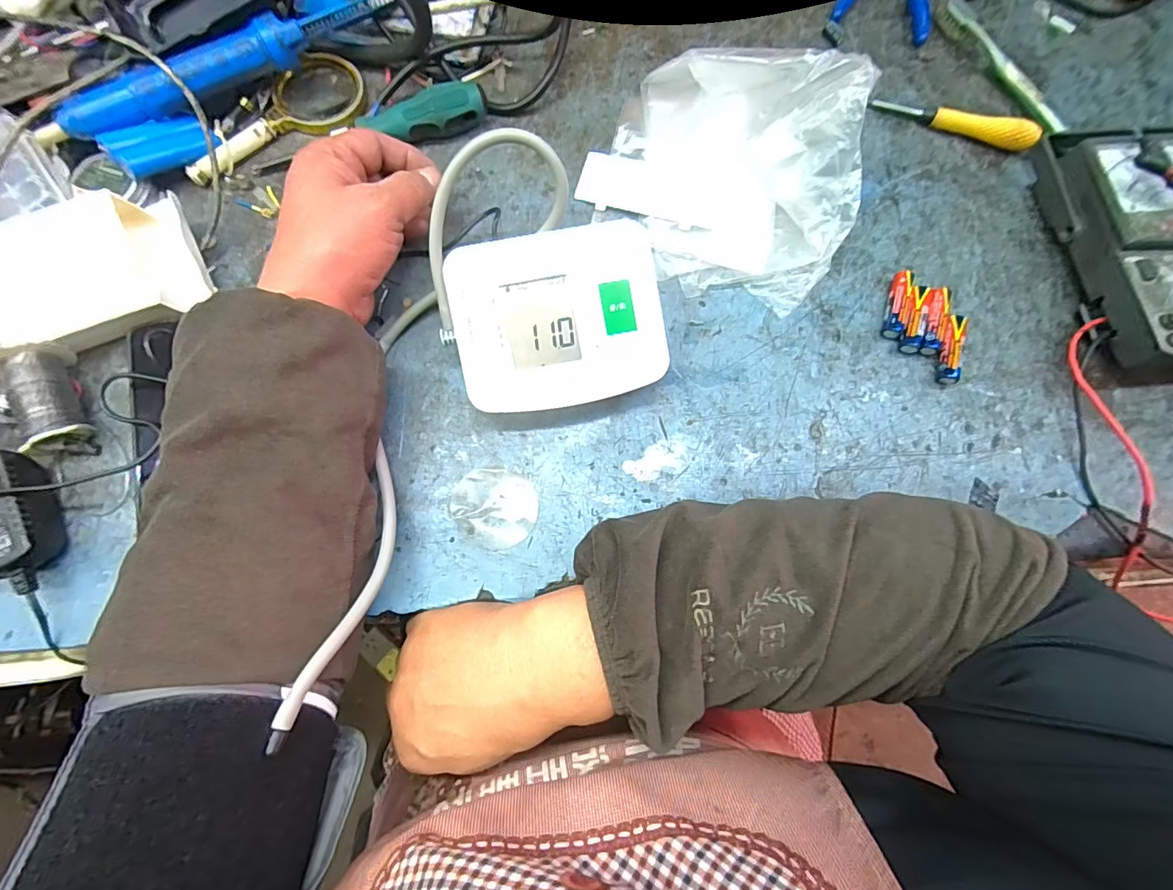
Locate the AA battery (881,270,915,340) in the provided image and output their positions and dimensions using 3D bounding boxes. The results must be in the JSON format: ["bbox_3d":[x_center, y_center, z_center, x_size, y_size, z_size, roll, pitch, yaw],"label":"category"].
[{"bbox_3d":[0.221,-0.101,0.355,0.011,0.015,0.052,16,76,3],"label":"AA battery"}]

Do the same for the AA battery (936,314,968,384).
[{"bbox_3d":[0.254,-0.067,0.348,0.015,0.015,0.047,12,76,2],"label":"AA battery"}]

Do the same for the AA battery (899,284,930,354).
[{"bbox_3d":[0.231,-0.089,0.353,0.014,0.013,0.048,11,76,2],"label":"AA battery"}]

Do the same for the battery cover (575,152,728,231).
[{"bbox_3d":[0.048,-0.194,0.377,0.107,0.007,0.049,19,82,11],"label":"battery cover"}]

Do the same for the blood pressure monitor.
[{"bbox_3d":[-0.017,-0.078,0.329,0.129,0.057,0.103,-11,76,-3],"label":"blood pressure monitor"}]

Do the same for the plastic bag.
[{"bbox_3d":[0.095,-0.191,0.340,0.190,0.088,0.134,36,78,8],"label":"plastic bag"}]

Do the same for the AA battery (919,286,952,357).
[{"bbox_3d":[0.244,-0.087,0.352,0.014,0.014,0.048,17,76,4],"label":"AA battery"}]

